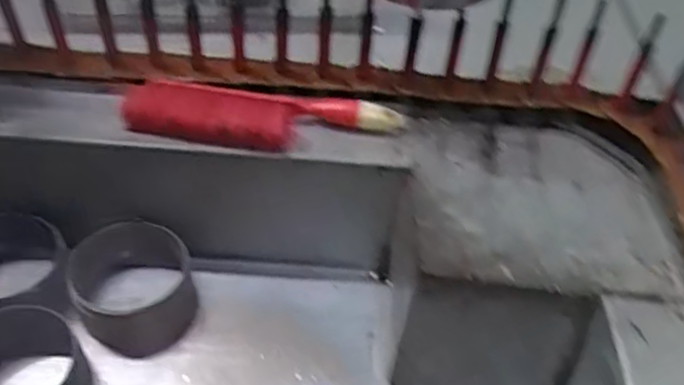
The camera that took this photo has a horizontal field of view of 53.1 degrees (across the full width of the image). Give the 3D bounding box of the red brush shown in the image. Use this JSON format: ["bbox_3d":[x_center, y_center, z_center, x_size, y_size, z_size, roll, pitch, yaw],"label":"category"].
[{"bbox_3d":[-0.095,-0.089,0.763,0.317,0.043,0.078,5,42,5],"label":"red brush"}]

